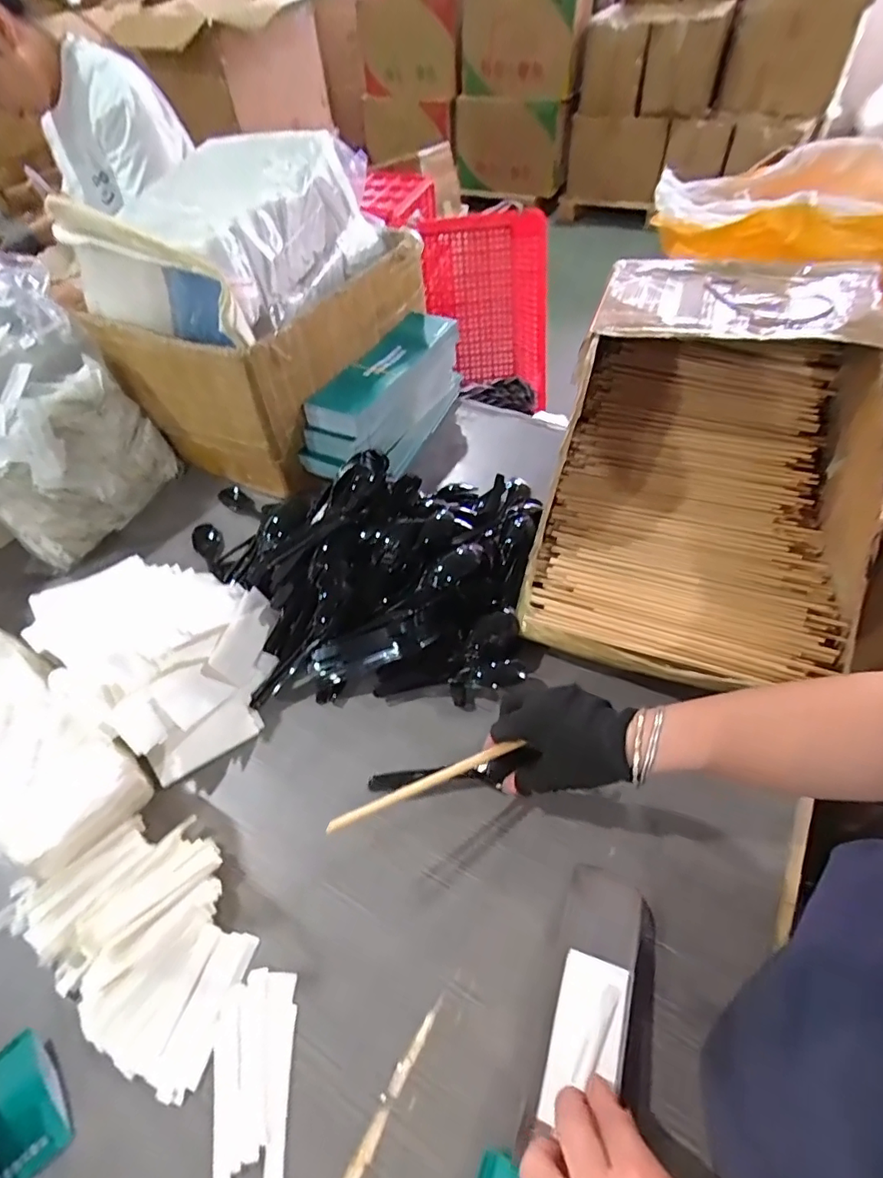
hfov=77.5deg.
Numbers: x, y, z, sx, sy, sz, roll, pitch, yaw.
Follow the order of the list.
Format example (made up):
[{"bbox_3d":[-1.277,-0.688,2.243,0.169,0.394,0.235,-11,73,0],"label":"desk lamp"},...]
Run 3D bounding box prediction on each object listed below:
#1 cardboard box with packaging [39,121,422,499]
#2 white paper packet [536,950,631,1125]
[{"bbox_3d":[-0.229,-0.395,0.780,0.254,0.319,0.405,25,56,22],"label":"cardboard box with packaging"},{"bbox_3d":[0.098,0.298,0.368,0.045,0.009,0.095,11,37,18],"label":"white paper packet"}]

